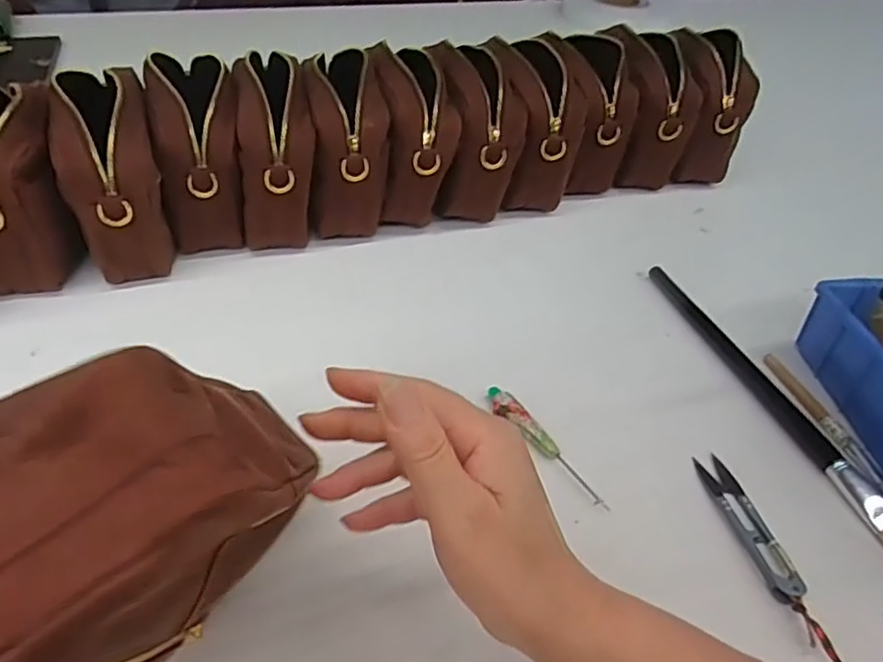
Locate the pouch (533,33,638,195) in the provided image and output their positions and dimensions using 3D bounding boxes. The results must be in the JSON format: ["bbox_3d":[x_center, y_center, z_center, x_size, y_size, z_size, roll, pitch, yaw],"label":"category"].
[{"bbox_3d":[0.145,-0.235,0.699,0.083,0.139,0.160,-9,43,-13],"label":"pouch"}]

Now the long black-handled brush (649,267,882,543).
[{"bbox_3d":[0.236,0.040,0.475,0.016,0.018,0.296,-10,43,-14],"label":"long black-handled brush"}]

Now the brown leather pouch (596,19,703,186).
[{"bbox_3d":[0.205,-0.243,0.713,0.077,0.141,0.167,-15,45,-20],"label":"brown leather pouch"}]

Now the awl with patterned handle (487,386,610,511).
[{"bbox_3d":[0.066,0.076,0.428,0.014,0.013,0.114,-21,47,-25],"label":"awl with patterned handle"}]

